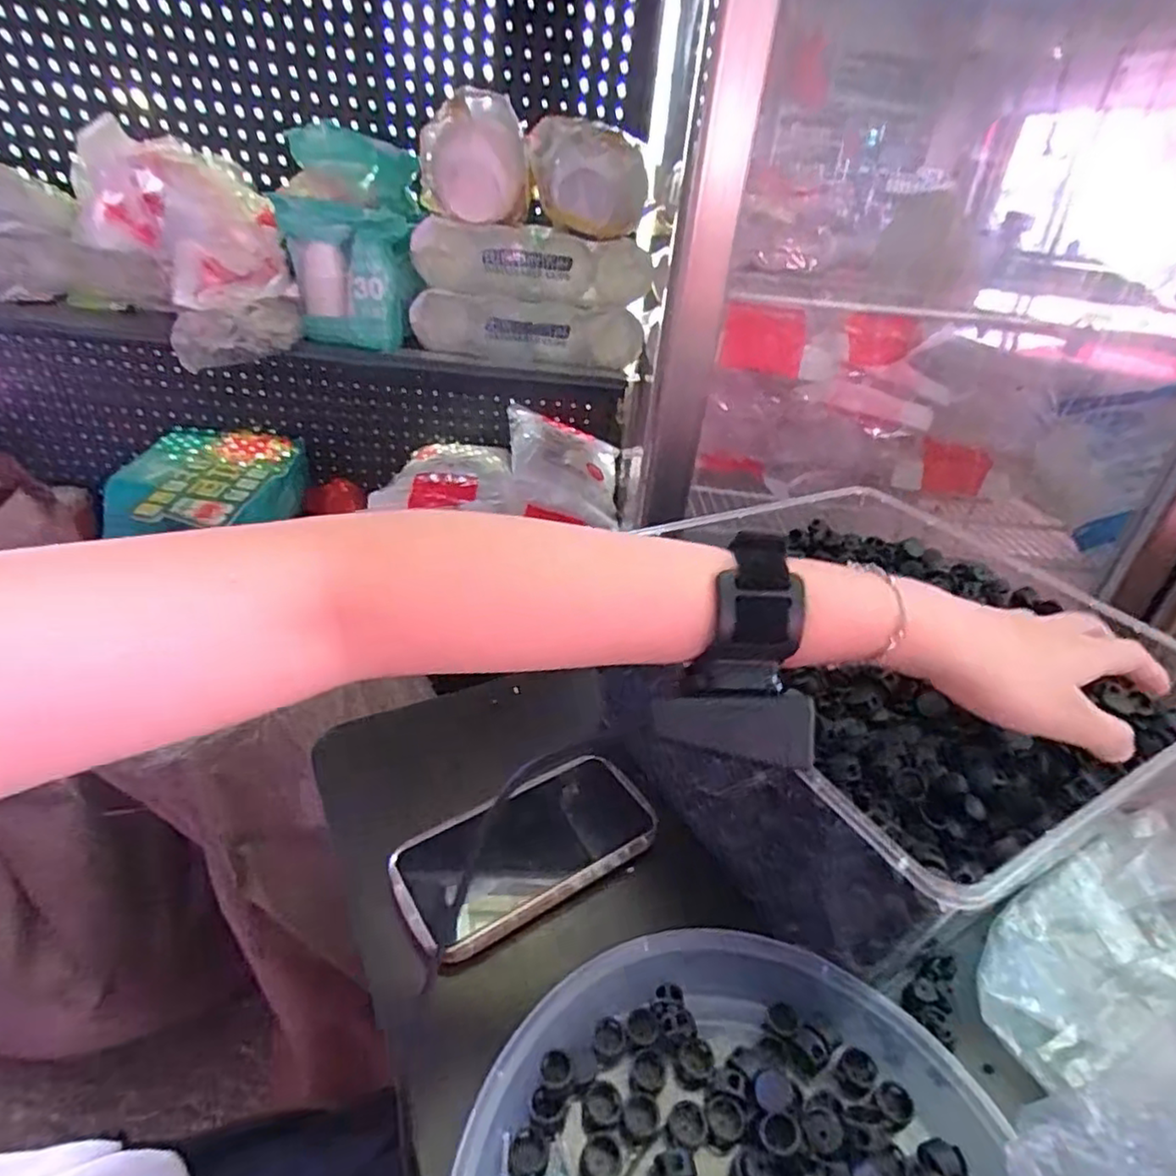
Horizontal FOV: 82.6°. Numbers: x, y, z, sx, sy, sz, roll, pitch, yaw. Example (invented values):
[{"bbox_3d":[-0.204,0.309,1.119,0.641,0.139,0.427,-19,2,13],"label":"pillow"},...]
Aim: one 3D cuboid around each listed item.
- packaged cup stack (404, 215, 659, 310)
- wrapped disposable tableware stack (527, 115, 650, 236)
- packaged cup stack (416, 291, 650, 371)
[{"bbox_3d":[-0.064,-0.384,0.796,0.278,0.074,0.062,1,33,-7],"label":"packaged cup stack"},{"bbox_3d":[0.000,-0.465,0.764,0.131,0.107,0.087,6,33,1],"label":"wrapped disposable tableware stack"},{"bbox_3d":[-0.075,-0.320,0.835,0.280,0.074,0.072,7,33,3],"label":"packaged cup stack"}]

